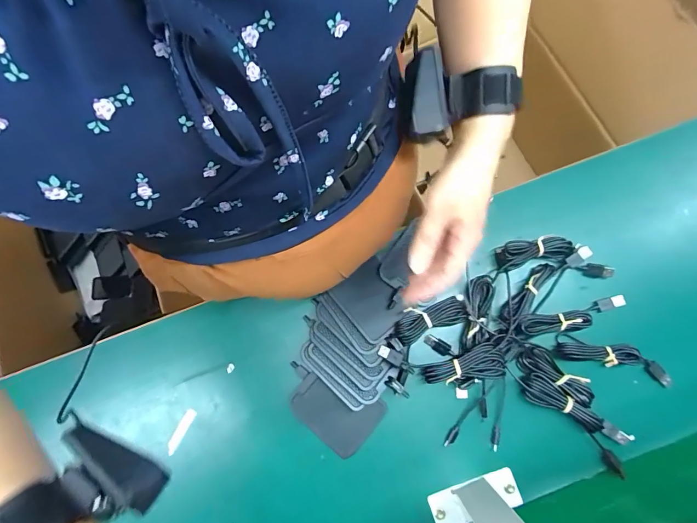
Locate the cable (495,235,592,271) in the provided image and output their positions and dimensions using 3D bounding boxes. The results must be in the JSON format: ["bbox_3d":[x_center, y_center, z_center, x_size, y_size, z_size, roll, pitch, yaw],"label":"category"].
[{"bbox_3d":[0.243,-0.012,0.471,0.109,0.025,0.038,-3,78,0],"label":"cable"}]

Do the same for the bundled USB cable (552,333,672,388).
[{"bbox_3d":[0.319,0.116,0.451,0.131,0.027,0.033,15,79,4],"label":"bundled USB cable"}]

